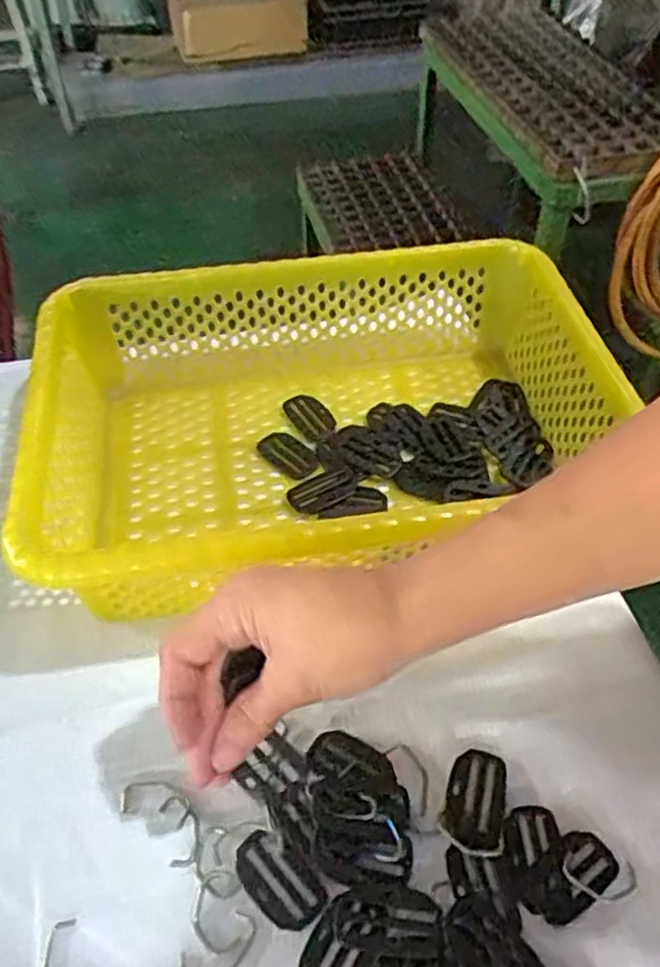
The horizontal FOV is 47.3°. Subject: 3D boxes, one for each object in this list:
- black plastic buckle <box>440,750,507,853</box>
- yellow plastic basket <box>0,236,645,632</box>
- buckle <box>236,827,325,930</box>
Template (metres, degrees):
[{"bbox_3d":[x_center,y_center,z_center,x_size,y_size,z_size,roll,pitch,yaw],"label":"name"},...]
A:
[{"bbox_3d":[0.071,0.154,0.369,0.030,0.004,0.048,12,50,12],"label":"black plastic buckle"},{"bbox_3d":[-0.004,-0.036,0.482,0.341,0.089,0.248,-7,48,-5],"label":"yellow plastic basket"},{"bbox_3d":[-0.025,0.180,0.343,0.027,0.004,0.046,-34,56,-26],"label":"buckle"}]

